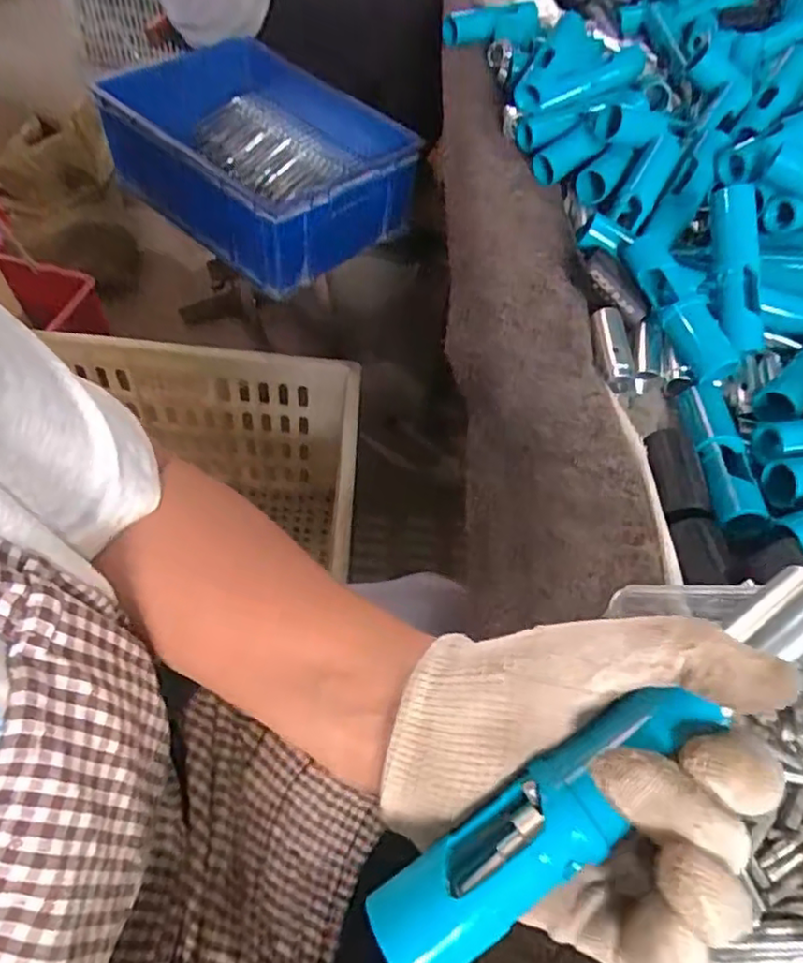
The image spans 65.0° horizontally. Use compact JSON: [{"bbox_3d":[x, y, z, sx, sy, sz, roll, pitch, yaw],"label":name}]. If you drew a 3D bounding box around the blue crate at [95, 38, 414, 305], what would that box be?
[{"bbox_3d":[-0.209,-0.504,0.973,0.426,0.155,0.317,39,60,17],"label":"blue crate"}]

